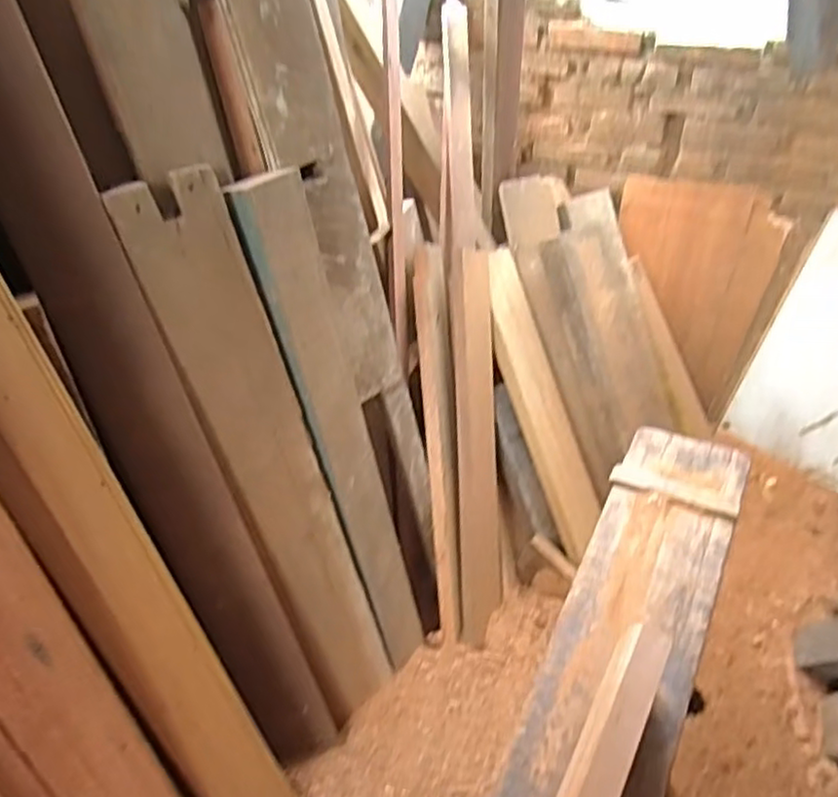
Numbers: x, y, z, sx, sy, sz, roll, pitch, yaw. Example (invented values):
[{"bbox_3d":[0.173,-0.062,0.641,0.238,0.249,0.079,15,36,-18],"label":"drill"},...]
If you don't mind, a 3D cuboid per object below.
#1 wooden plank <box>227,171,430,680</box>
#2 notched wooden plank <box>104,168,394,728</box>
[{"bbox_3d":[-0.112,0.090,1.074,0.032,0.861,0.117,9,32,39],"label":"wooden plank"},{"bbox_3d":[-0.203,0.128,1.004,0.134,0.896,0.046,-23,25,-16],"label":"notched wooden plank"}]

